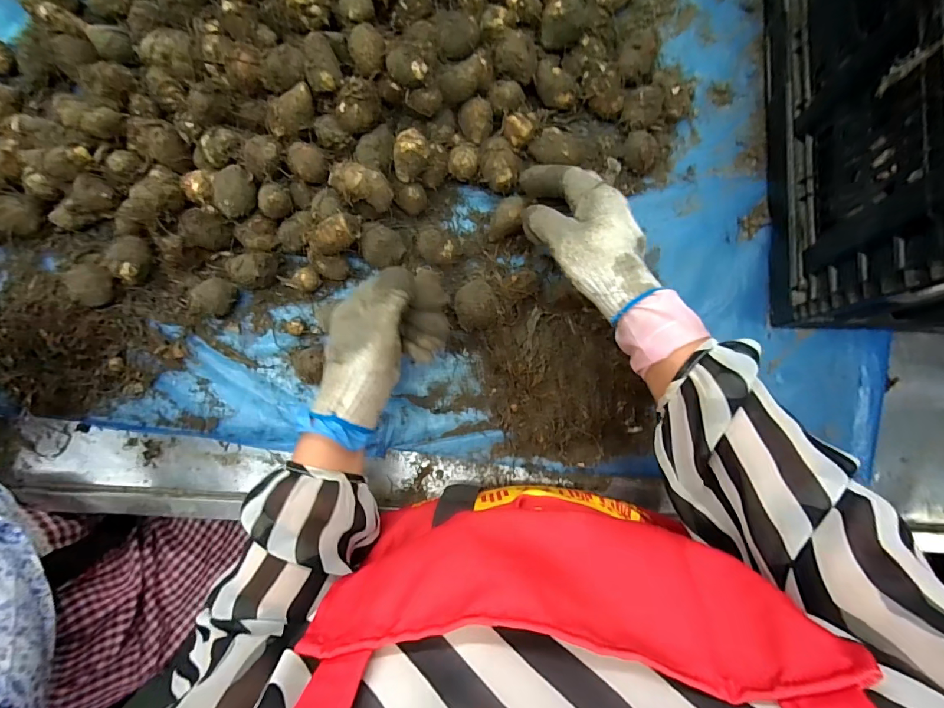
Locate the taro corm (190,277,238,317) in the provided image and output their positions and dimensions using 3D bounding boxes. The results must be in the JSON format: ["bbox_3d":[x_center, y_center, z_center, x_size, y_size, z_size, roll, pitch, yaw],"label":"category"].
[{"bbox_3d":[-0.274,-0.060,0.463,0.039,0.034,0.040,0,85,0],"label":"taro corm"}]

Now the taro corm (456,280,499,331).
[{"bbox_3d":[0.005,-0.051,0.453,0.042,0.040,0.051,-7,85,0],"label":"taro corm"}]

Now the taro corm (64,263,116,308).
[{"bbox_3d":[-0.407,-0.073,0.460,0.042,0.032,0.042,0,85,0],"label":"taro corm"}]

